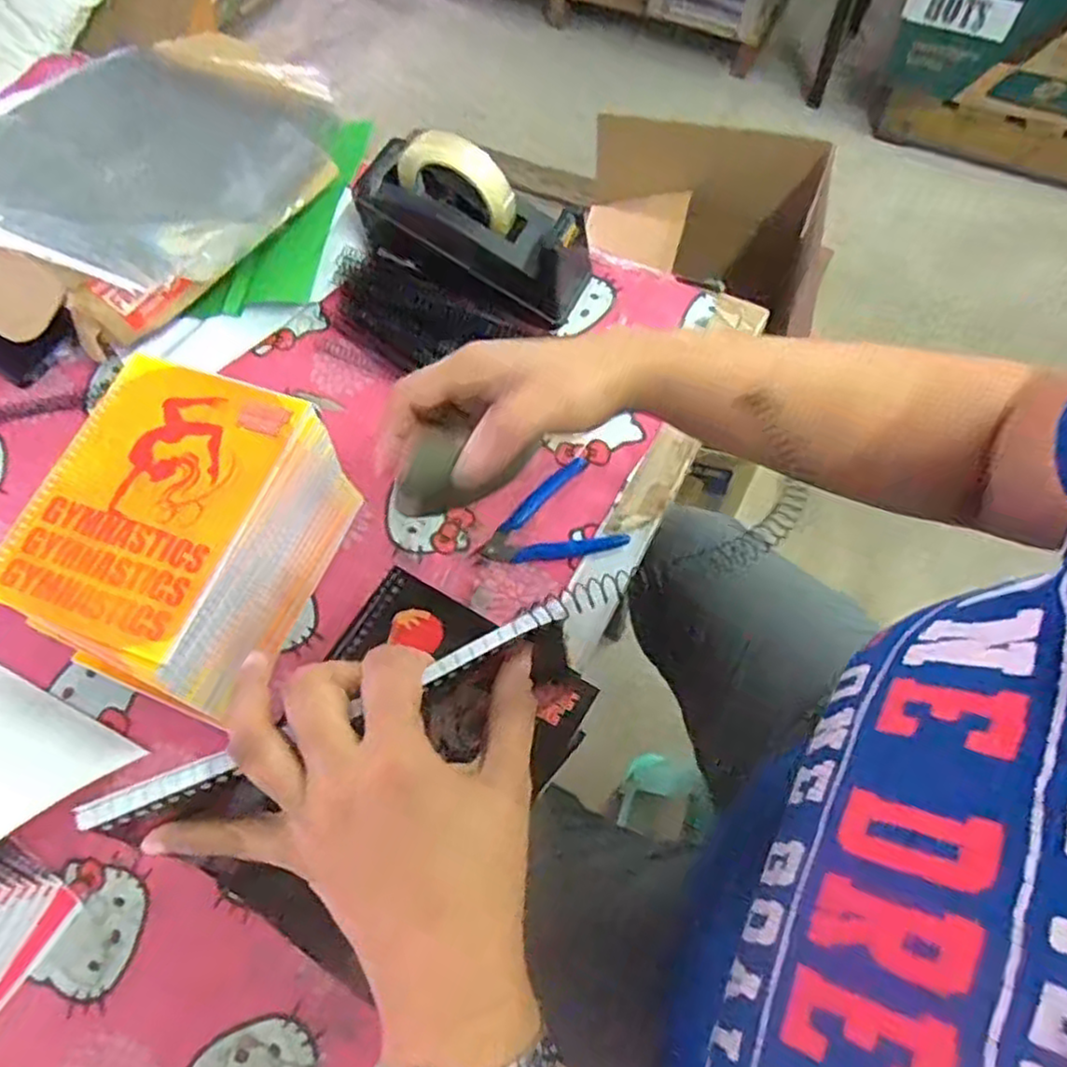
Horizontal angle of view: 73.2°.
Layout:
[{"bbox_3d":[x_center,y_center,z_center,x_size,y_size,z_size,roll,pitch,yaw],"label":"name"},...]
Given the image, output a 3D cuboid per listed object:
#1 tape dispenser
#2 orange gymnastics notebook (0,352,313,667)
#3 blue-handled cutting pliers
[{"bbox_3d":[-0.055,-0.271,0.627,0.197,0.122,0.085,19,68,11],"label":"tape dispenser"},{"bbox_3d":[-0.261,-0.027,0.486,0.148,0.009,0.196,18,68,11],"label":"orange gymnastics notebook"},{"bbox_3d":[0.007,-0.008,0.583,0.111,0.012,0.087,-22,66,-7],"label":"blue-handled cutting pliers"}]

